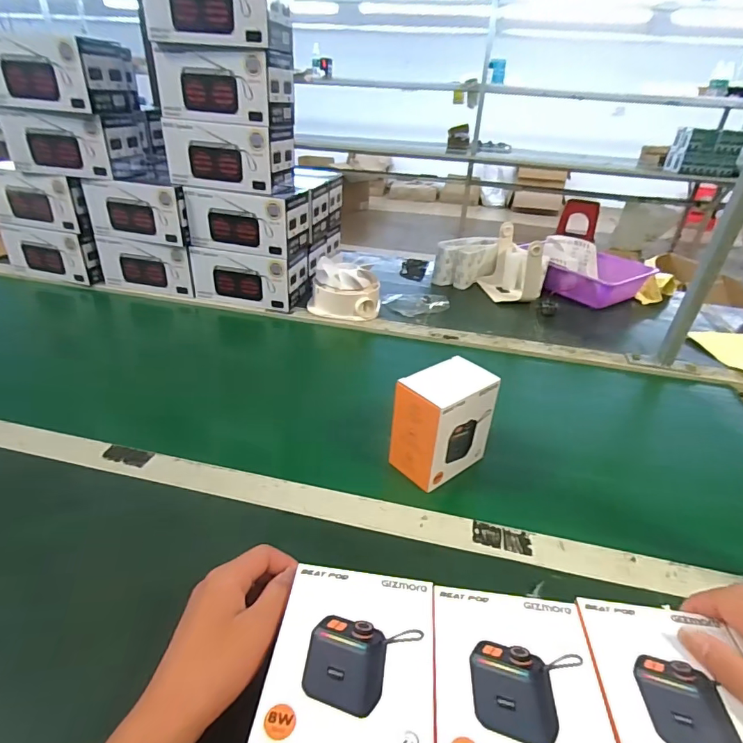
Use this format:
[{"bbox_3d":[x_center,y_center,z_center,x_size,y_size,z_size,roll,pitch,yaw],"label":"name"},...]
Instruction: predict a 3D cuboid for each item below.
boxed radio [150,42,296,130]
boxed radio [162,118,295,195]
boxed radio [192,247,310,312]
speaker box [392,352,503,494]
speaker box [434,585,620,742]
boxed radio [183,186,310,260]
[{"bbox_3d":[-0.240,-0.466,0.746,0.209,0.095,0.083,9,31,9],"label":"boxed radio"},{"bbox_3d":[-0.245,-0.378,0.794,0.196,0.099,0.101,12,32,14],"label":"boxed radio"},{"bbox_3d":[-0.233,-0.192,0.884,0.194,0.097,0.098,9,31,9],"label":"boxed radio"},{"bbox_3d":[0.082,0.054,0.509,0.103,0.106,0.062,-21,39,-35],"label":"speaker box"},{"bbox_3d":[0.085,0.211,0.280,0.097,0.065,0.116,6,31,5],"label":"speaker box"},{"bbox_3d":[-0.224,-0.280,0.834,0.193,0.100,0.101,9,31,9],"label":"boxed radio"}]

